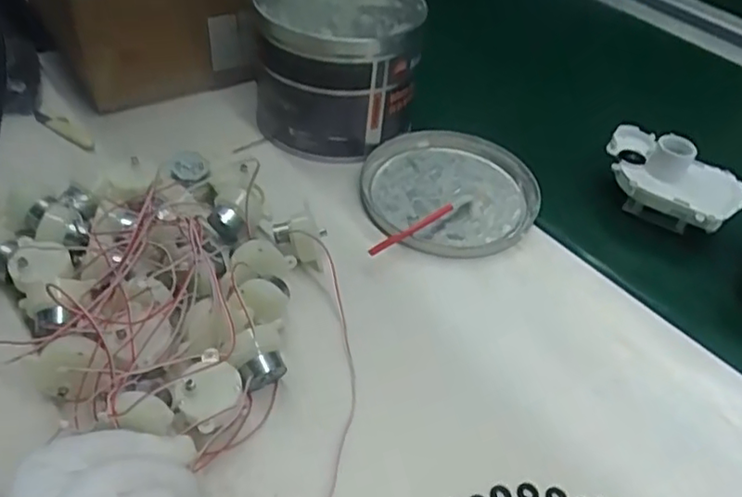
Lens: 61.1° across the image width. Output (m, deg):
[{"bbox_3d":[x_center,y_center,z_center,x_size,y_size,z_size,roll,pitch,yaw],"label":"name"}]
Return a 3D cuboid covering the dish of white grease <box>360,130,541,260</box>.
[{"bbox_3d":[0.060,-0.045,0.473,0.132,0.013,0.130,4,45,-4],"label":"dish of white grease"}]

